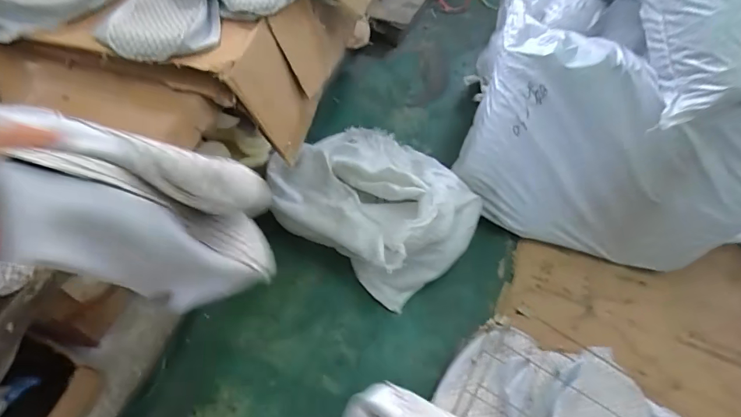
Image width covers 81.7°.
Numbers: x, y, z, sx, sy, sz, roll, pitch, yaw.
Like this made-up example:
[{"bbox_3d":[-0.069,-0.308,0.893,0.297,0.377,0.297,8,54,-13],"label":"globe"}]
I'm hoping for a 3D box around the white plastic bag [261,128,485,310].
[{"bbox_3d":[0.022,-0.049,1.481,0.694,0.285,0.512,34,63,15],"label":"white plastic bag"}]

